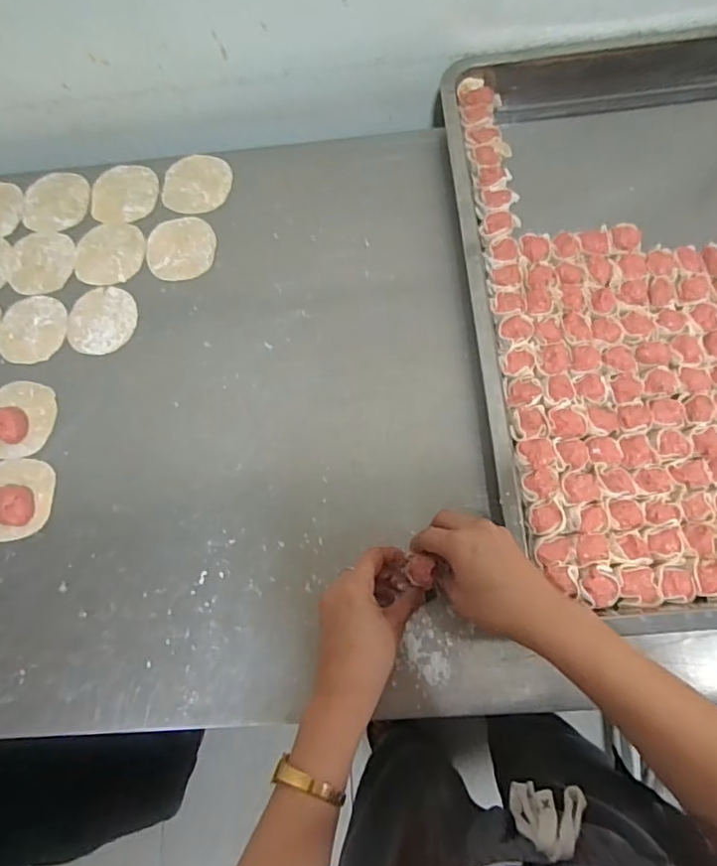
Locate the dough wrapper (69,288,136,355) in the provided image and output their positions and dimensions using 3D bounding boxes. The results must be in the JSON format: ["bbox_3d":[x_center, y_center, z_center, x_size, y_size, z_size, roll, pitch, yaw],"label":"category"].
[{"bbox_3d":[-0.274,-0.120,0.597,0.070,0.004,0.078,1,71,0],"label":"dough wrapper"}]

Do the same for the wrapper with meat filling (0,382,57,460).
[{"bbox_3d":[-0.345,-0.018,0.559,0.072,0.021,0.082,0,73,2],"label":"wrapper with meat filling"}]

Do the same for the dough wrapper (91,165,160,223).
[{"bbox_3d":[-0.267,-0.276,0.642,0.073,0.005,0.077,-1,73,2],"label":"dough wrapper"}]

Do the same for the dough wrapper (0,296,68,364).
[{"bbox_3d":[-0.349,-0.111,0.601,0.073,0.005,0.076,-1,73,2],"label":"dough wrapper"}]

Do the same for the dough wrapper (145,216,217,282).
[{"bbox_3d":[-0.195,-0.203,0.616,0.073,0.004,0.078,-1,73,2],"label":"dough wrapper"}]

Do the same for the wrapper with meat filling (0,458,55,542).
[{"bbox_3d":[-0.335,0.061,0.535,0.073,0.023,0.078,-1,73,2],"label":"wrapper with meat filling"}]

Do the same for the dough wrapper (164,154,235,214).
[{"bbox_3d":[-0.184,-0.284,0.639,0.074,0.004,0.074,0,77,2],"label":"dough wrapper"}]

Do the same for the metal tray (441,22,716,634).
[{"bbox_3d":[0.300,-0.149,0.543,0.389,0.060,0.622,-5,72,3],"label":"metal tray"}]

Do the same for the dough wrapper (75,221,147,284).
[{"bbox_3d":[-0.275,-0.199,0.618,0.075,0.004,0.076,-1,73,2],"label":"dough wrapper"}]

